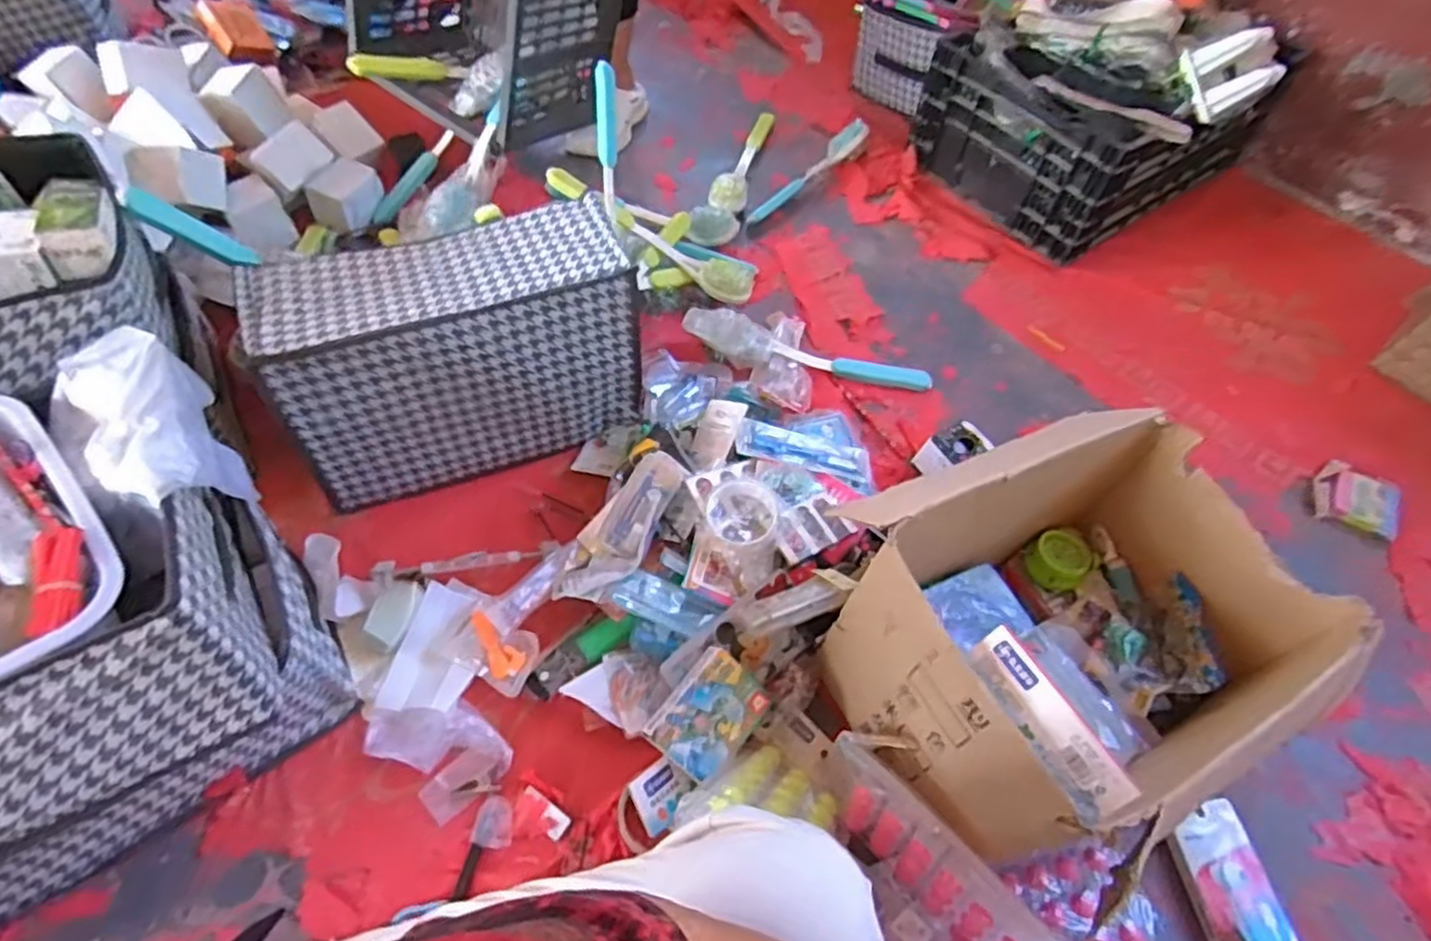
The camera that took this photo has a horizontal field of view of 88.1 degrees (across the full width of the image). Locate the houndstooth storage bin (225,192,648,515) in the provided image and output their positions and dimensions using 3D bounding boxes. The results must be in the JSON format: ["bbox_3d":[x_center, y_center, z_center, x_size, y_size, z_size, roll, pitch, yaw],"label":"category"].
[{"bbox_3d":[-0.311,-0.149,0.924,0.395,0.259,0.195,-16,59,-15],"label":"houndstooth storage bin"}]

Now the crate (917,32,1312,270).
[{"bbox_3d":[0.722,-0.674,1.388,0.594,0.227,0.395,-30,63,-22],"label":"crate"}]

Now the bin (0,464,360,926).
[{"bbox_3d":[-0.607,0.172,0.638,0.431,0.346,0.314,-28,63,-22],"label":"bin"}]

